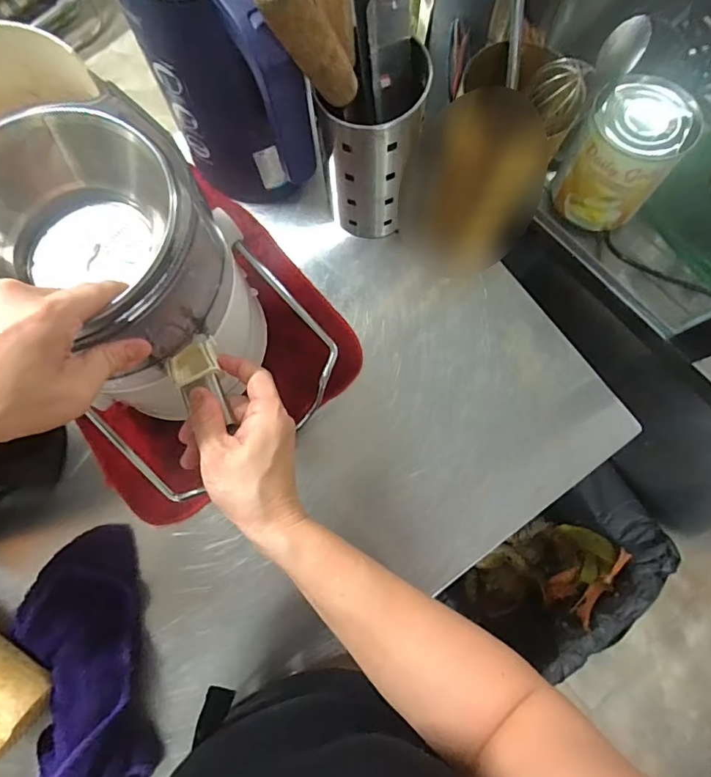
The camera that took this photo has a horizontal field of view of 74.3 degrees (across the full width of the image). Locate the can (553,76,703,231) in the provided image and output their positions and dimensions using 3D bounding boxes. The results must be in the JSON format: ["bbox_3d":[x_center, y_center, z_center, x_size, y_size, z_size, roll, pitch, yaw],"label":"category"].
[{"bbox_3d":[0.274,-0.239,0.497,0.099,0.123,0.094,36,82,6],"label":"can"}]

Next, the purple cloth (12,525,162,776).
[{"bbox_3d":[-0.252,0.260,0.431,0.104,0.059,0.236,-14,80,-2],"label":"purple cloth"}]

